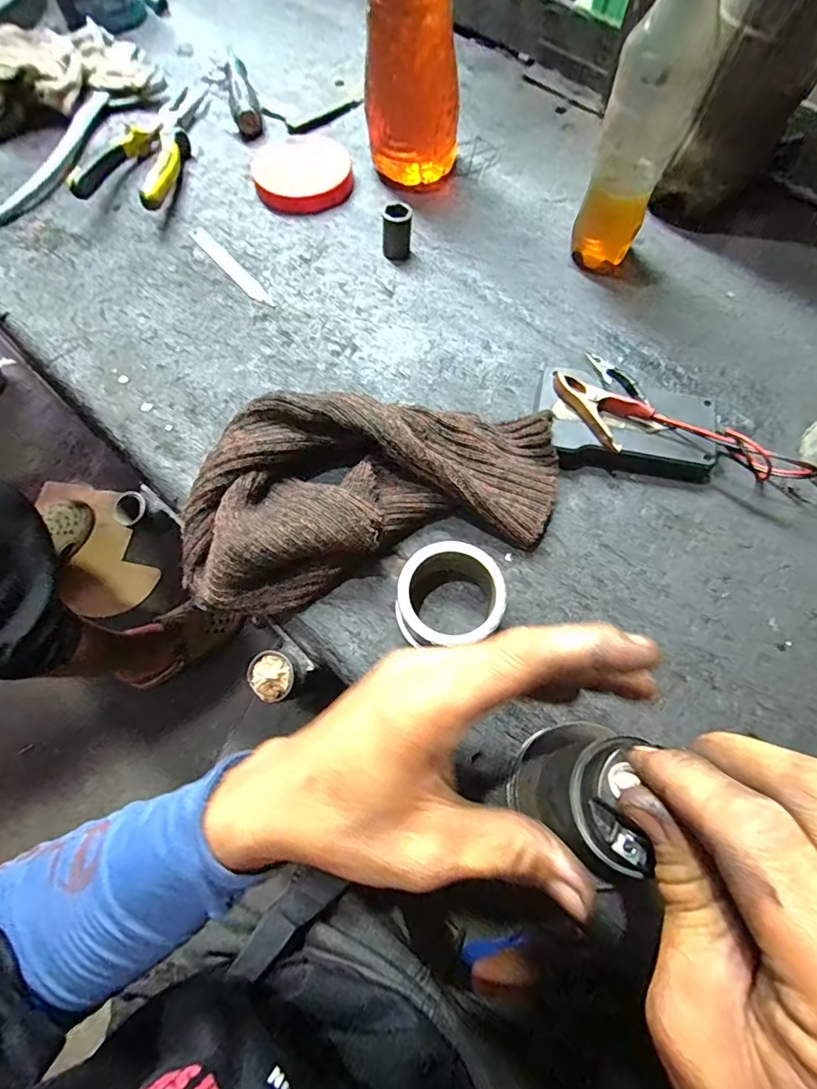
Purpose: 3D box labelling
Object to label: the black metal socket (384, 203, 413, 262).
[{"bbox_3d":[-0.008,-0.255,0.405,0.024,0.035,0.019,-1,67,2],"label":"black metal socket"}]

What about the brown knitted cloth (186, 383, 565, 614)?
[{"bbox_3d":[-0.026,-0.040,0.314,0.235,0.050,0.123,-16,68,-4],"label":"brown knitted cloth"}]

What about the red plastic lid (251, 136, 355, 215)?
[{"bbox_3d":[-0.096,-0.343,0.451,0.087,0.016,0.102,-10,67,-2],"label":"red plastic lid"}]

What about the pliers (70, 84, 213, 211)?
[{"bbox_3d":[-0.248,-0.382,0.470,0.086,0.029,0.192,6,68,5],"label":"pliers"}]

